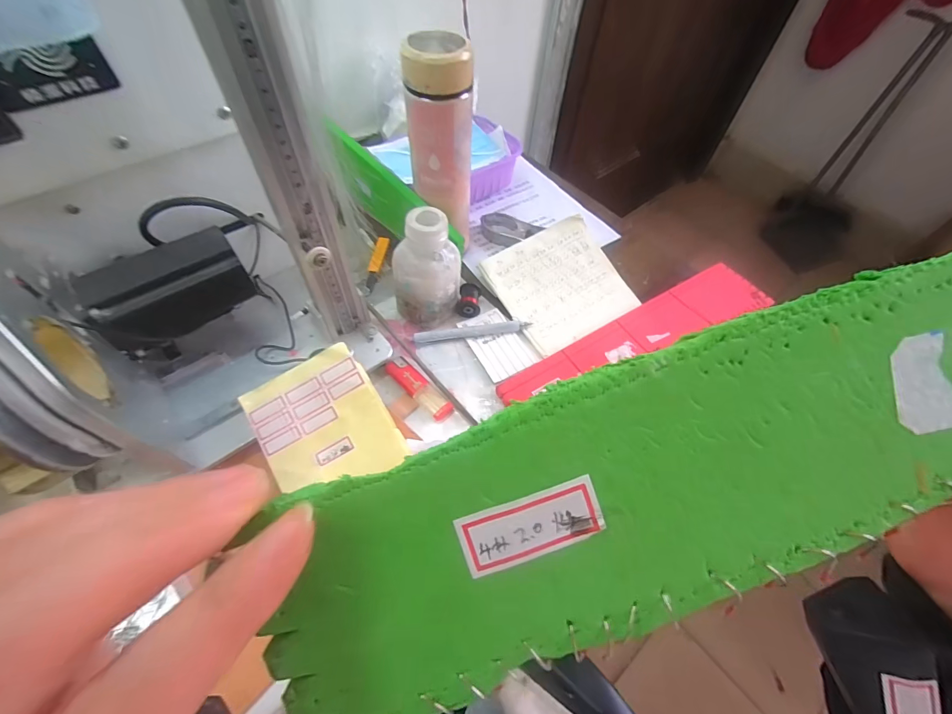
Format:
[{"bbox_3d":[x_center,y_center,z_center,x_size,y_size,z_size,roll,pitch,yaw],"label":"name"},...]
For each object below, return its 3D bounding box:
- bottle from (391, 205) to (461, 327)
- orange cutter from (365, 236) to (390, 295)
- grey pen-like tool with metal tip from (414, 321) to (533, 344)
[{"bbox_3d":[-0.052,-0.091,0.432,0.057,0.126,0.063,36,63,19],"label":"bottle"},{"bbox_3d":[-0.126,-0.117,0.515,0.017,0.011,0.081,11,74,4],"label":"orange cutter"},{"bbox_3d":[-0.003,-0.029,0.453,0.129,0.010,0.012,-9,58,-8],"label":"grey pen-like tool with metal tip"}]

